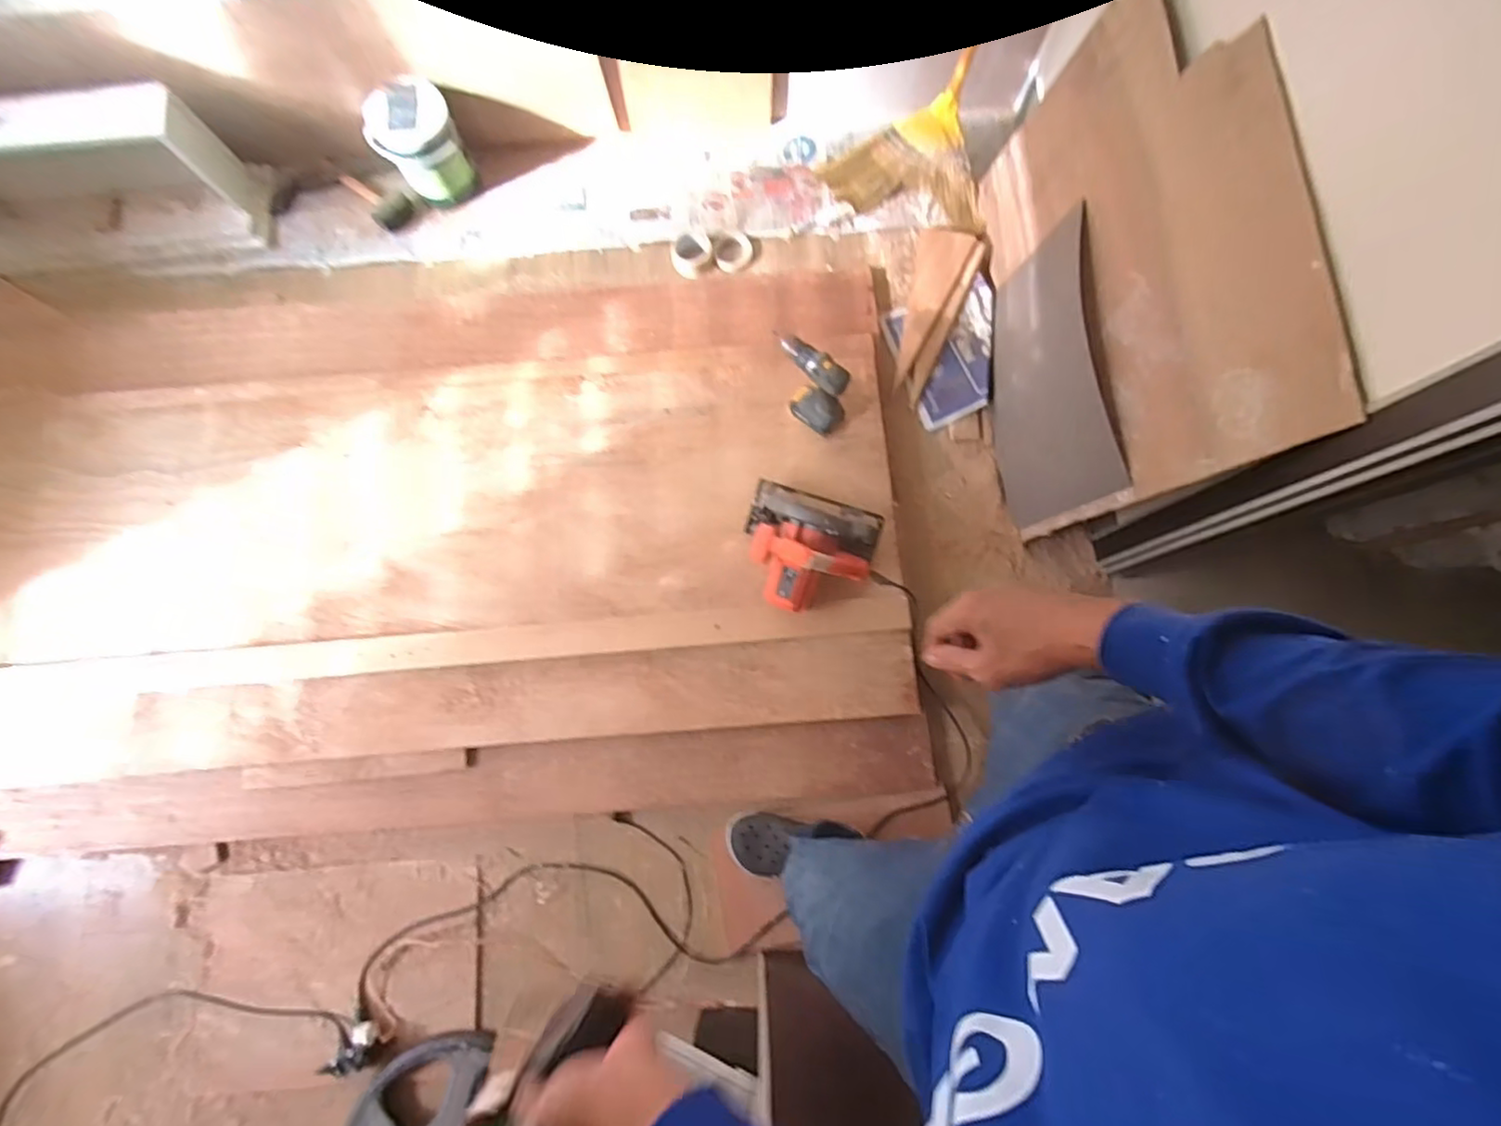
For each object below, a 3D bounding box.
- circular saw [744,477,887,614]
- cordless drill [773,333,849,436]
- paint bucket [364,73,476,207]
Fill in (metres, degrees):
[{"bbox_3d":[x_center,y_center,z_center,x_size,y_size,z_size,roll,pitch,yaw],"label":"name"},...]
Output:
[{"bbox_3d":[0.117,-0.031,1.303,0.274,0.189,0.247,20,79,4],"label":"circular saw"},{"bbox_3d":[0.119,-0.373,1.347,0.185,0.215,0.067,37,81,7],"label":"cordless drill"},{"bbox_3d":[-0.763,-0.967,1.483,0.185,0.236,0.145,-22,79,-4],"label":"paint bucket"}]

